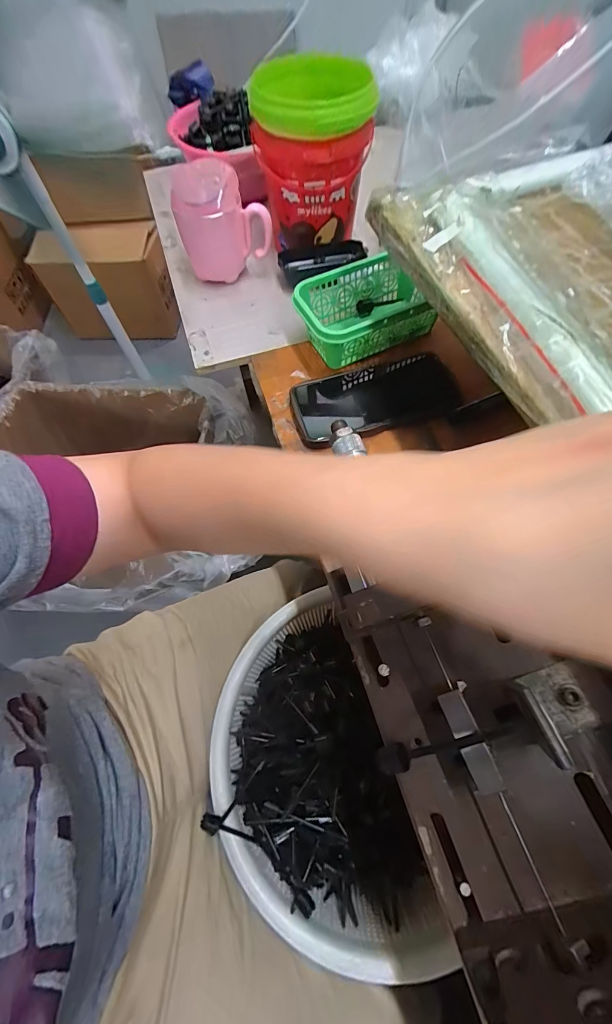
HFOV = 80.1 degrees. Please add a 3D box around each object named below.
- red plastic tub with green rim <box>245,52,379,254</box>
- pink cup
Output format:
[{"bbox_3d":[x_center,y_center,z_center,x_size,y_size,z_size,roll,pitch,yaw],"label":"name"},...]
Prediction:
[{"bbox_3d":[0.005,-0.425,0.449,0.129,0.153,0.149,-7,65,-2],"label":"red plastic tub with green rim"},{"bbox_3d":[-0.101,-0.354,0.447,0.107,0.106,0.080,-11,65,-4],"label":"pink cup"}]

